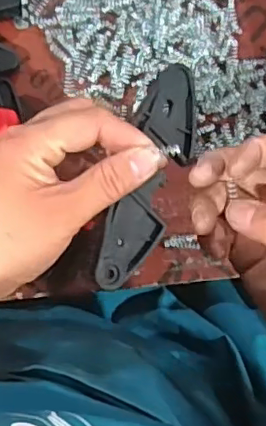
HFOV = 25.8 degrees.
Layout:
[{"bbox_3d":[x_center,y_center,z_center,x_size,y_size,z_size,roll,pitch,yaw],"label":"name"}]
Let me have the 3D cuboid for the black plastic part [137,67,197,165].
[{"bbox_3d":[0.019,-0.054,0.322,0.032,0.007,0.054,-3,84,-7],"label":"black plastic part"}]

